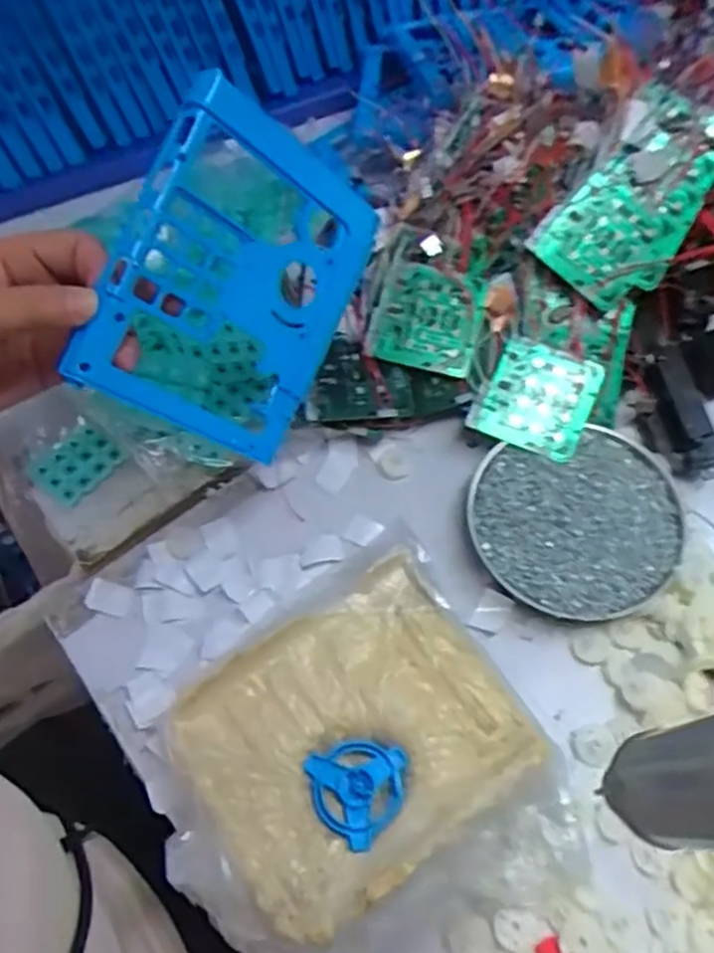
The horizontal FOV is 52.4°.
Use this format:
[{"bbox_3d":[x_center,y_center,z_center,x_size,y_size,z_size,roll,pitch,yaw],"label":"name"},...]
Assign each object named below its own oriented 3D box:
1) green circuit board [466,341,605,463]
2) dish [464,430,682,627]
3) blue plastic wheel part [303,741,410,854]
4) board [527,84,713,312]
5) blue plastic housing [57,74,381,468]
[{"bbox_3d":[0.123,-0.054,0.498,0.072,0.007,0.071,21,87,7],"label":"green circuit board"},{"bbox_3d":[0.144,0.032,0.475,0.130,0.032,0.123,-1,63,3],"label":"dish"},{"bbox_3d":[0.003,0.177,0.406,0.056,0.005,0.054,-17,64,-5],"label":"blue plastic wheel part"},{"bbox_3d":[0.190,-0.186,0.487,0.081,0.011,0.142,37,93,-5],"label":"board"},{"bbox_3d":[-0.057,-0.101,0.396,0.034,0.147,0.166,16,82,50],"label":"blue plastic housing"}]

